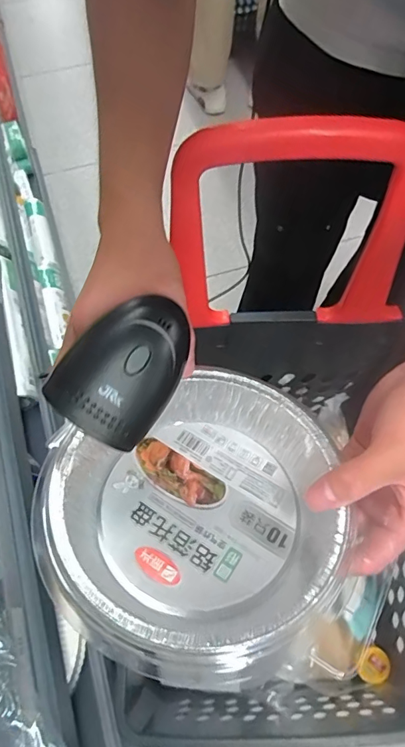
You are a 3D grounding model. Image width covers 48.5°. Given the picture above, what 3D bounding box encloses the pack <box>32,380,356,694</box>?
[{"bbox_3d":[-0.007,0.092,0.288,0.186,0.050,0.174,-18,65,-9],"label":"pack"}]

